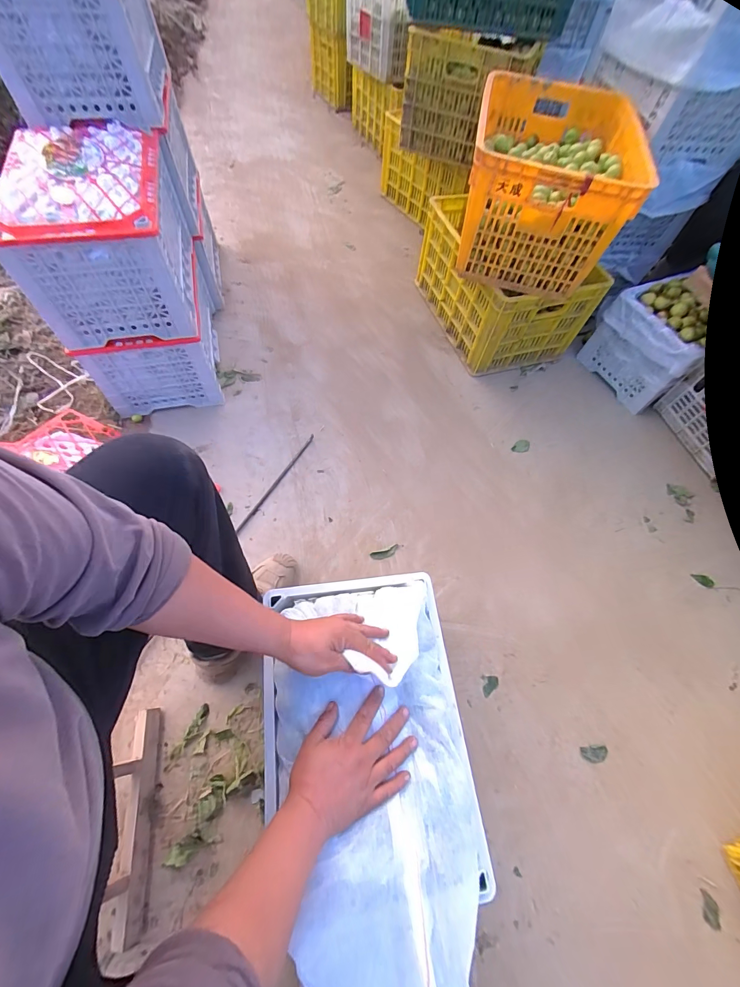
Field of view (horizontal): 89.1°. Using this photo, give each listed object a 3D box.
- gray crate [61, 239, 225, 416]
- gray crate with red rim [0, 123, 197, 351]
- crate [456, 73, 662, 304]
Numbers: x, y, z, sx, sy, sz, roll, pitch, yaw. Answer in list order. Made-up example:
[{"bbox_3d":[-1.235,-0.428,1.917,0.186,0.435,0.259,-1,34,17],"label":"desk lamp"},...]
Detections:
[{"bbox_3d":[-0.597,-0.447,1.060,0.280,0.240,0.377,-10,63,-11],"label":"gray crate"},{"bbox_3d":[-0.582,-0.581,0.838,0.280,0.260,0.396,-9,63,-11],"label":"gray crate with red rim"},{"bbox_3d":[0.442,-0.811,0.992,0.368,0.256,0.511,13,61,1],"label":"crate"}]

